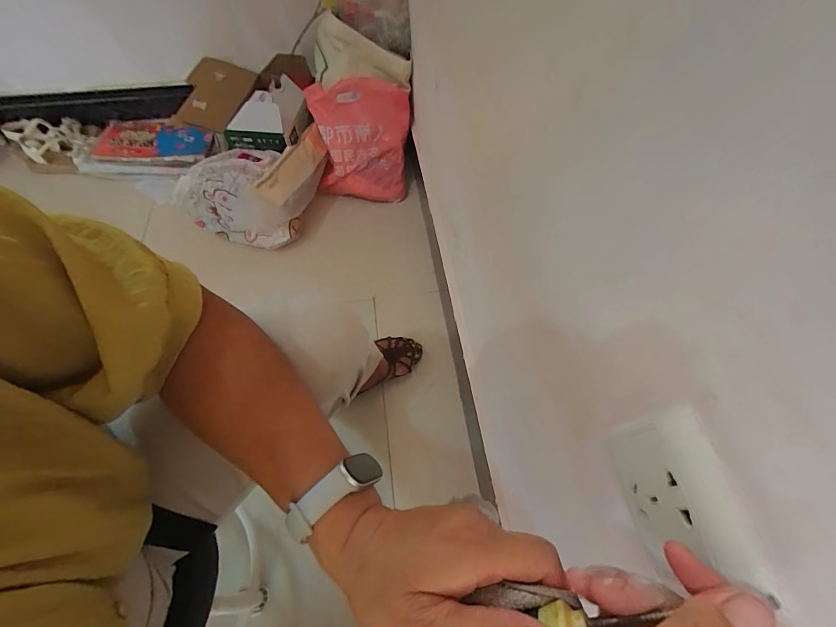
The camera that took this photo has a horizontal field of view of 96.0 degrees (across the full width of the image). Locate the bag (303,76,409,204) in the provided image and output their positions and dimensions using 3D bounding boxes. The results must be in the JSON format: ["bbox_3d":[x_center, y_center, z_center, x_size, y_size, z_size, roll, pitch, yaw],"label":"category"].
[{"bbox_3d":[-0.144,-0.433,0.961,0.235,0.257,0.177,0,59,0],"label":"bag"}]

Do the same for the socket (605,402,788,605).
[{"bbox_3d":[0.132,0.095,0.199,0.010,0.080,0.078,-1,59,-3],"label":"socket"}]

